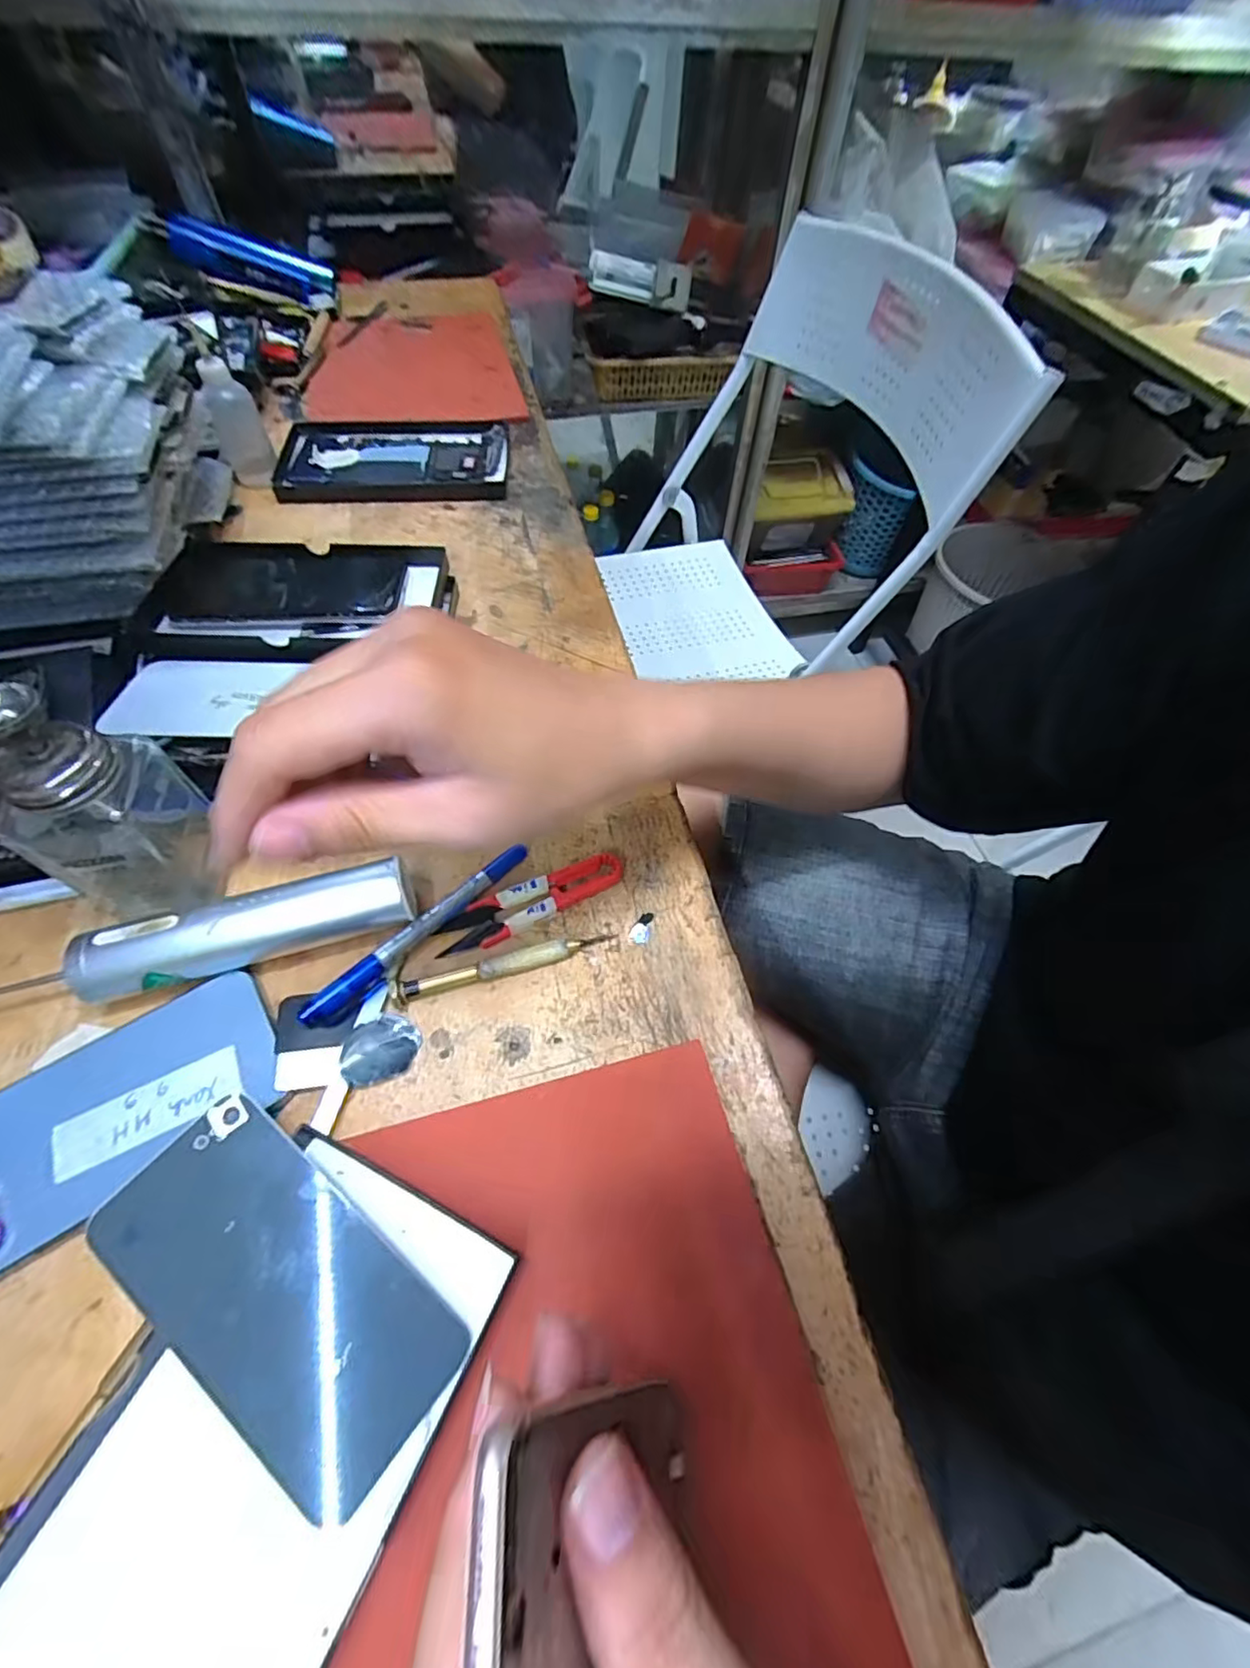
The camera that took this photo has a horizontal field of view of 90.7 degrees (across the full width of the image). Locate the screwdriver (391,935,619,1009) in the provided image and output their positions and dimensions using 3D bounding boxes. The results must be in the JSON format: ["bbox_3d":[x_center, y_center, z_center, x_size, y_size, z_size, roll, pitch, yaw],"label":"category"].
[{"bbox_3d":[-0.058,0.063,0.303,0.107,0.010,0.013,-14,60,-12],"label":"screwdriver"}]

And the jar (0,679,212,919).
[{"bbox_3d":[-0.237,-0.011,0.274,0.059,0.123,0.059,2,58,-3],"label":"jar"}]

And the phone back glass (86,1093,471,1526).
[{"bbox_3d":[-0.123,0.160,0.220,0.130,0.007,0.062,37,55,10],"label":"phone back glass"}]

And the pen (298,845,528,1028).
[{"bbox_3d":[-0.098,0.048,0.304,0.014,0.013,0.127,41,64,20],"label":"pen"}]

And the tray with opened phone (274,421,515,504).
[{"bbox_3d":[-0.202,-0.326,0.537,0.192,0.015,0.112,-4,58,-6],"label":"tray with opened phone"}]

